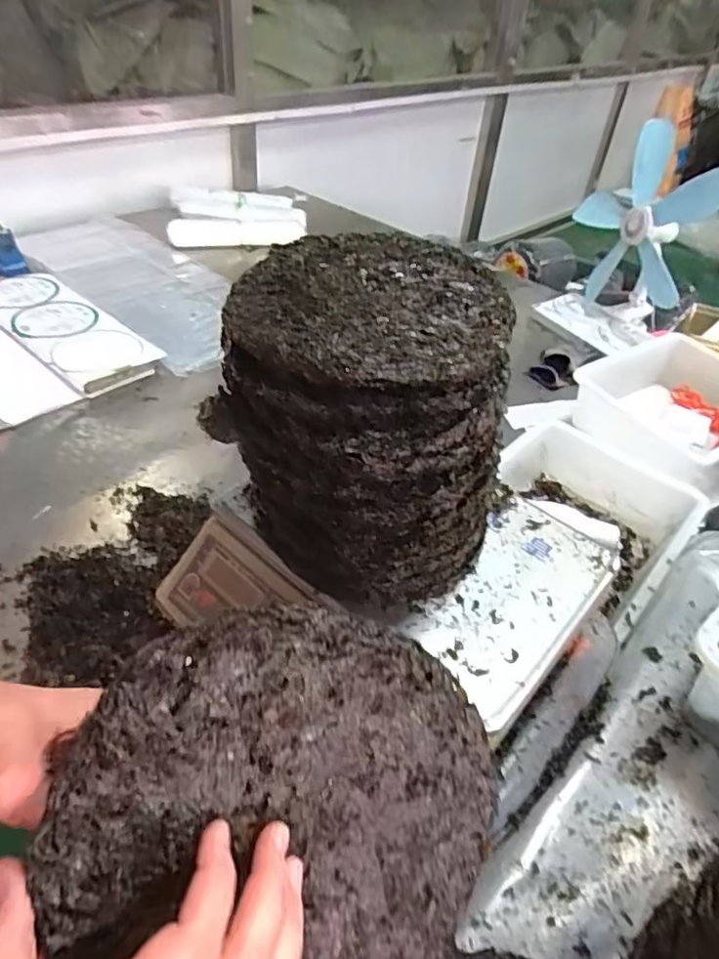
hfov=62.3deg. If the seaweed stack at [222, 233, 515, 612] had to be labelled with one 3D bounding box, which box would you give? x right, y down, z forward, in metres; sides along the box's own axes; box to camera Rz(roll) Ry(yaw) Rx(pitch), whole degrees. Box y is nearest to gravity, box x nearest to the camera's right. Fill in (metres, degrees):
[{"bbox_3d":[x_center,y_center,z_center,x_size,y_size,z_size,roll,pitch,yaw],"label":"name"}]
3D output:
[{"bbox_3d":[0.002,-0.053,0.493,0.205,0.203,0.225,-1,43,-8],"label":"seaweed stack"}]

